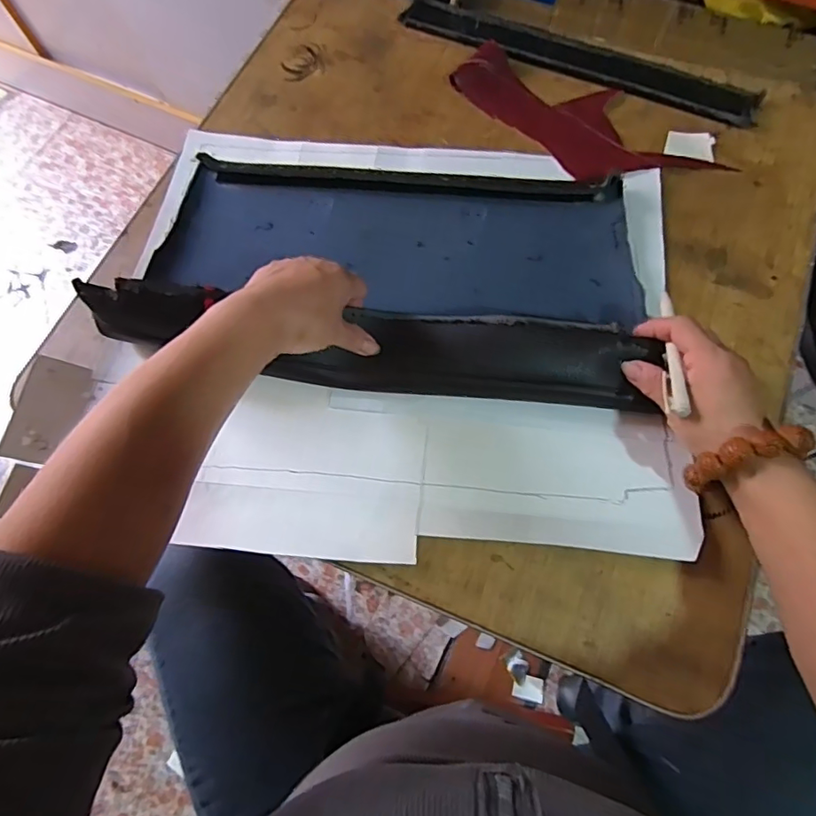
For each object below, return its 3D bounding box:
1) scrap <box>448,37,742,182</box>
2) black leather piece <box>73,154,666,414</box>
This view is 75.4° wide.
[{"bbox_3d":[0.168,-0.286,0.524,0.114,0.012,0.251,-39,74,-13],"label":"scrap"},{"bbox_3d":[-0.025,-0.129,0.454,0.429,0.043,0.226,6,71,5],"label":"black leather piece"}]

